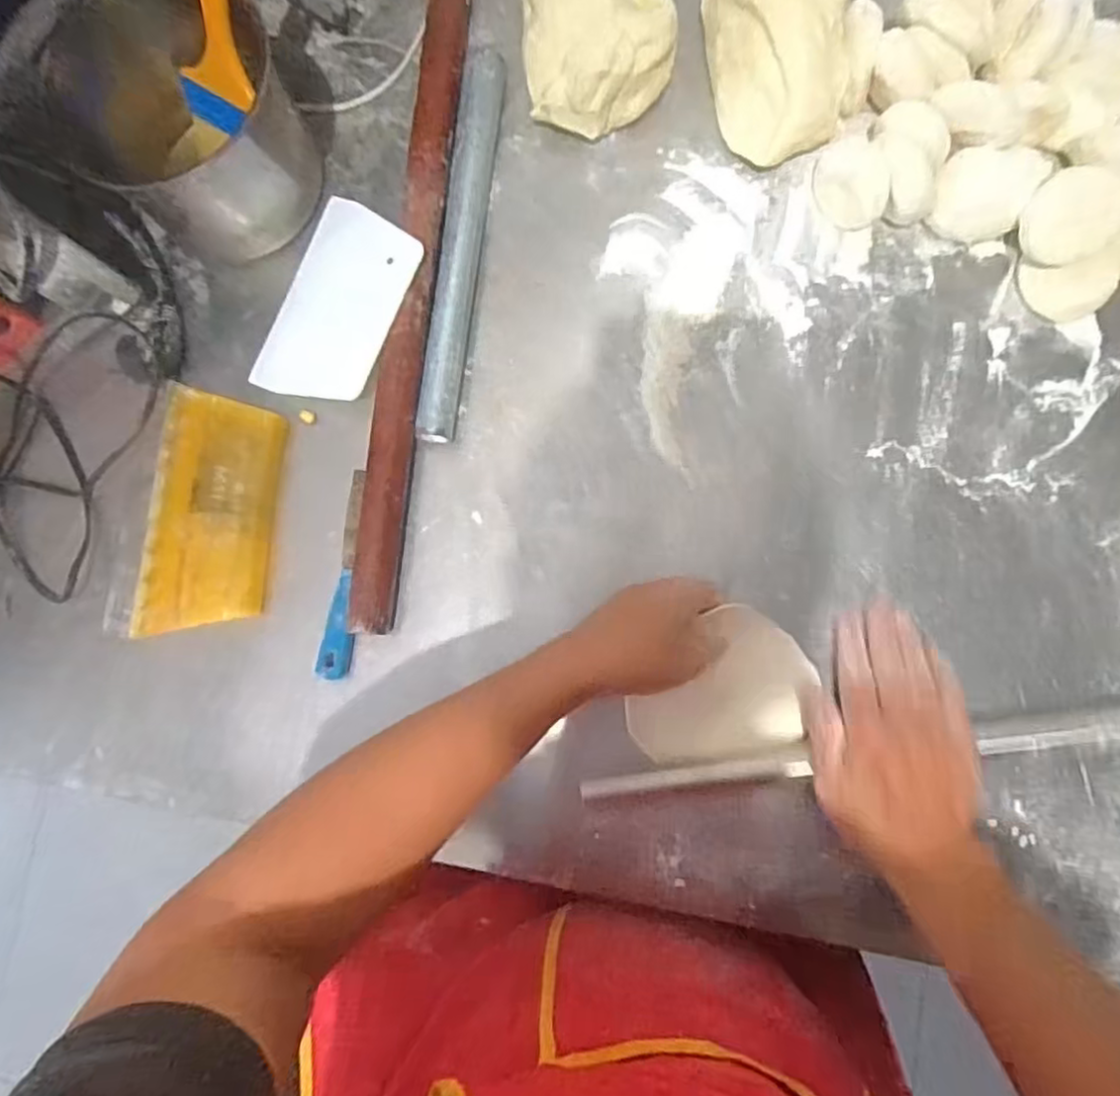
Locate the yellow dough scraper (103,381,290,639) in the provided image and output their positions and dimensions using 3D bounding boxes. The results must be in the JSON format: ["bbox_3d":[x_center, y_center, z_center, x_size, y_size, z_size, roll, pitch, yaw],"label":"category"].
[{"bbox_3d":[-0.256,-0.020,0.484,0.105,0.009,0.177,12,85,6],"label":"yellow dough scraper"}]

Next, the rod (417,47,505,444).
[{"bbox_3d":[-0.074,-0.220,0.488,0.030,0.025,0.287,7,84,5],"label":"rod"}]

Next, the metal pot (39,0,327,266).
[{"bbox_3d":[-0.257,-0.297,0.477,0.146,0.097,0.133,-1,84,5],"label":"metal pot"}]

